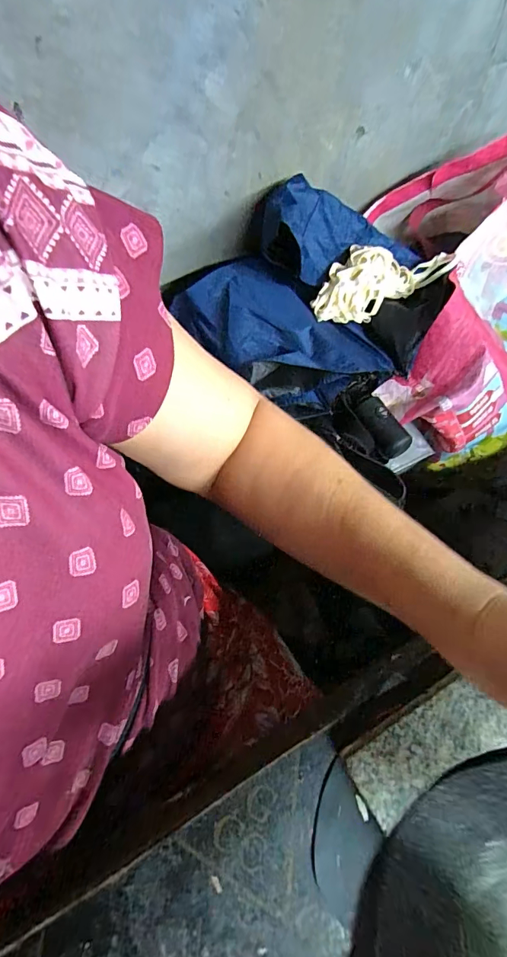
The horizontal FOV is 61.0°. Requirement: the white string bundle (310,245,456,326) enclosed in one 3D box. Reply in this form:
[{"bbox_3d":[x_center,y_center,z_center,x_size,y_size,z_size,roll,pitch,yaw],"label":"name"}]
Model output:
[{"bbox_3d":[0.134,-0.224,0.472,0.163,0.030,0.072,-31,72,-9],"label":"white string bundle"}]

